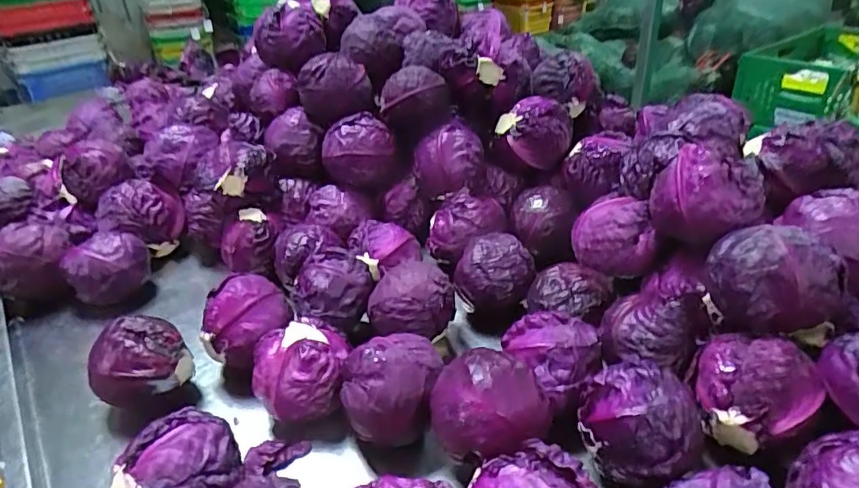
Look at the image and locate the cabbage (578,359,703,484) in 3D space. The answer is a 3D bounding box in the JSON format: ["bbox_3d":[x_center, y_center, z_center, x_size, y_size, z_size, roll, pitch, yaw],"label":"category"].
[{"bbox_3d":[0.185,0.154,0.475,0.102,0.074,0.082,5,33,14],"label":"cabbage"}]

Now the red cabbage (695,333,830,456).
[{"bbox_3d":[0.292,0.132,0.492,0.093,0.077,0.080,20,39,33],"label":"red cabbage"}]

